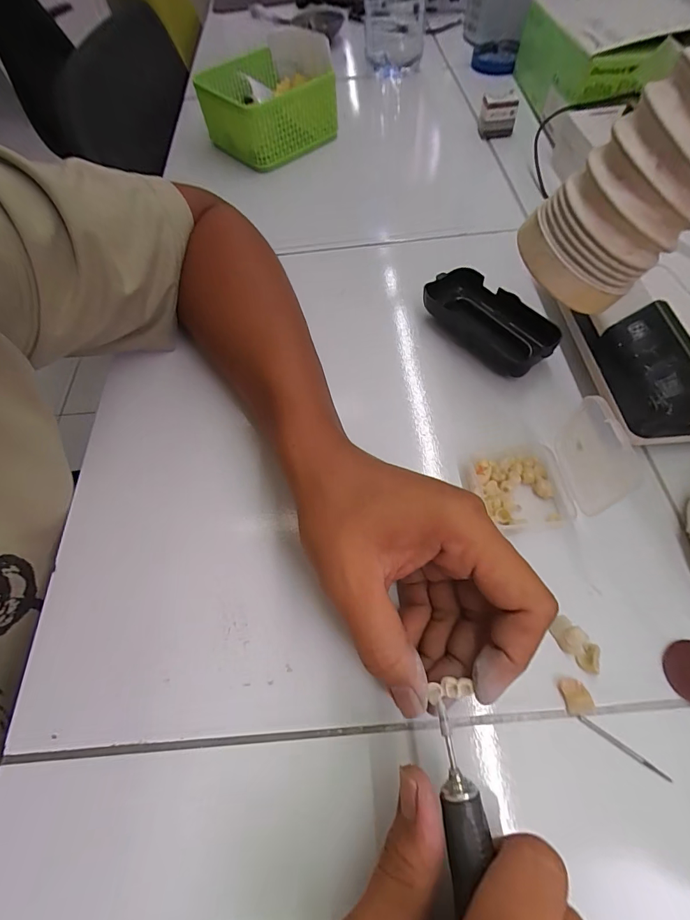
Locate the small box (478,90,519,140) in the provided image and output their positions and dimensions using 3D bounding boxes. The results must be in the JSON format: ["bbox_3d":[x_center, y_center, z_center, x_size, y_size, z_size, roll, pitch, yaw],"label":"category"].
[{"bbox_3d":[0.180,-0.404,0.462,0.039,0.041,0.016,10,63,8],"label":"small box"}]

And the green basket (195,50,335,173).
[{"bbox_3d":[-0.103,-0.425,0.479,0.120,0.065,0.157,-35,66,-14],"label":"green basket"}]

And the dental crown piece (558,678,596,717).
[{"bbox_3d":[0.120,0.122,0.202,0.014,0.006,0.017,-10,62,-2],"label":"dental crown piece"}]

